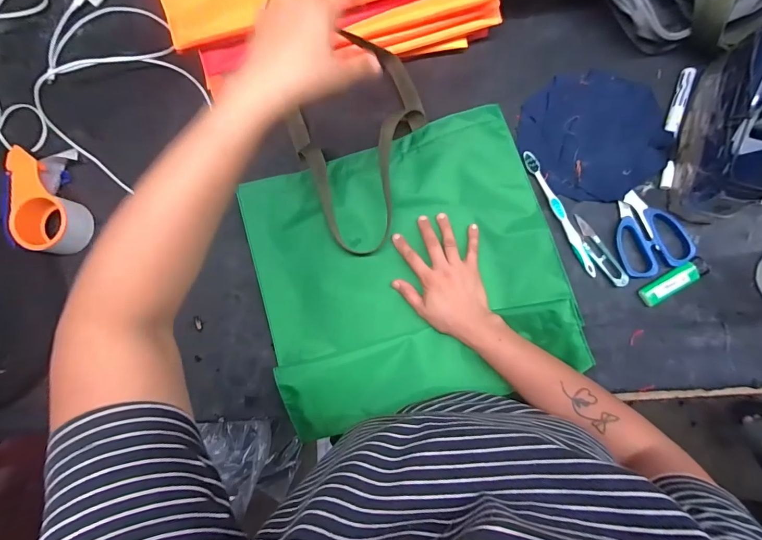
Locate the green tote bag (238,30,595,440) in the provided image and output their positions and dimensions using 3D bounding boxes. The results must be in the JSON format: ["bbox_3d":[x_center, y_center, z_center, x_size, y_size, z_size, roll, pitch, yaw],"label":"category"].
[{"bbox_3d":[0.018,-0.035,0.470,0.369,0.063,0.425,-15,83,6],"label":"green tote bag"}]

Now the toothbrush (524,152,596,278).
[{"bbox_3d":[0.228,-0.074,0.453,0.017,0.009,0.179,-24,82,5],"label":"toothbrush"}]

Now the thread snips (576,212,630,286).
[{"bbox_3d":[0.272,-0.024,0.445,0.023,0.004,0.101,-31,81,4],"label":"thread snips"}]

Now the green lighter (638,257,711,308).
[{"bbox_3d":[0.355,0.013,0.427,0.084,0.009,0.024,-33,81,3],"label":"green lighter"}]

